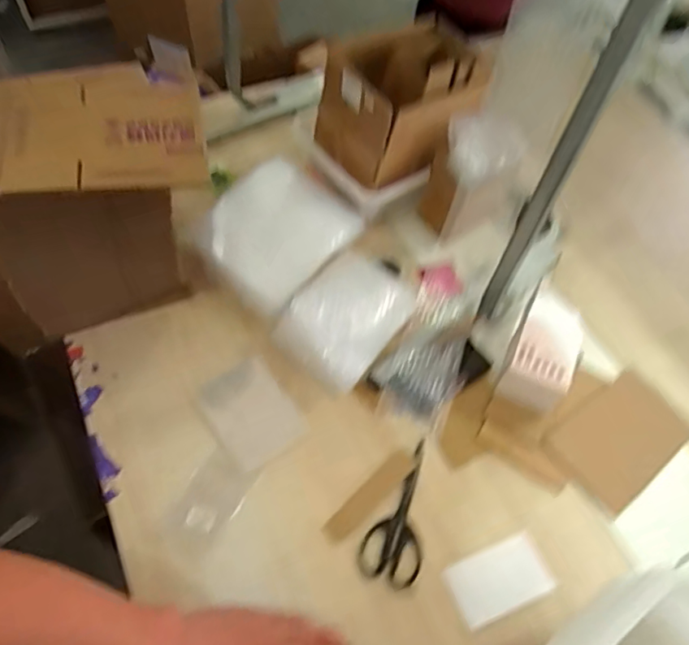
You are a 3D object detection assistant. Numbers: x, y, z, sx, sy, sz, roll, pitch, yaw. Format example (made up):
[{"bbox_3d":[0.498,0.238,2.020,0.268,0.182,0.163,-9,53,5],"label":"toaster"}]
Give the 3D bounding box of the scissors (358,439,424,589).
[{"bbox_3d":[0.091,0.263,0.718,0.079,0.007,0.192,28,60,13],"label":"scissors"}]

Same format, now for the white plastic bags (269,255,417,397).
[{"bbox_3d":[0.010,-0.016,0.842,0.158,0.064,0.227,33,61,16],"label":"white plastic bags"}]

